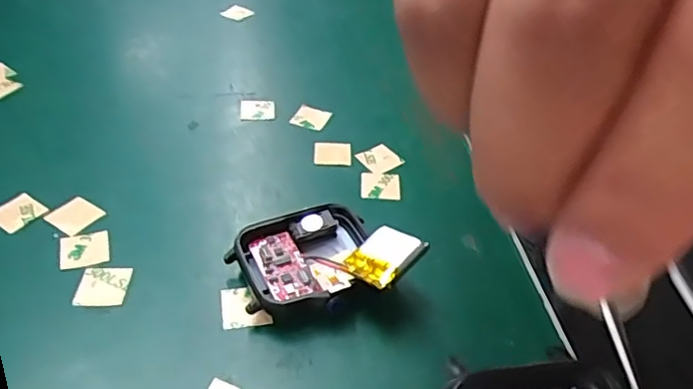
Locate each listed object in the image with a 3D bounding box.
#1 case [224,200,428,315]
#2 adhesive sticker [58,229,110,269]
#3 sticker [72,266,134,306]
[{"bbox_3d":[-0.008,0.021,0.190,0.051,0.020,0.045,-18,44,-22],"label":"case"},{"bbox_3d":[-0.090,0.018,0.201,0.016,0.004,0.016,-10,41,-13],"label":"adhesive sticker"},{"bbox_3d":[-0.078,0.029,0.189,0.015,0.004,0.015,3,47,-9],"label":"sticker"}]

